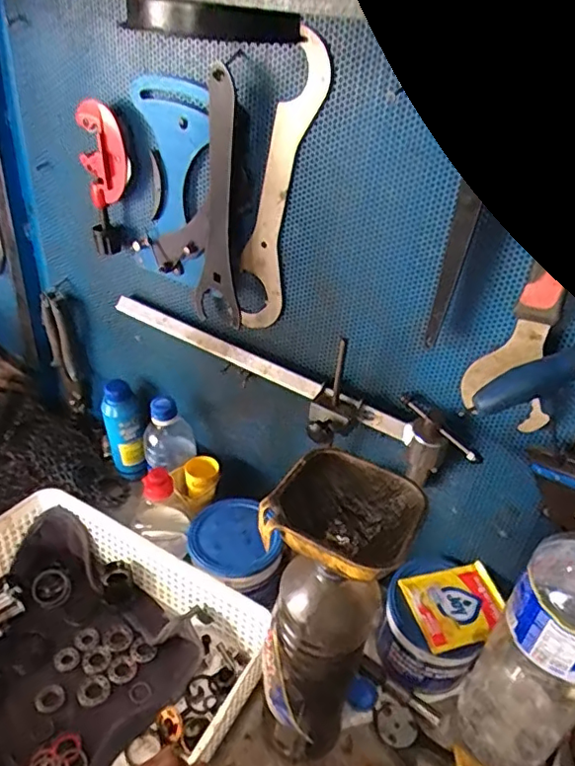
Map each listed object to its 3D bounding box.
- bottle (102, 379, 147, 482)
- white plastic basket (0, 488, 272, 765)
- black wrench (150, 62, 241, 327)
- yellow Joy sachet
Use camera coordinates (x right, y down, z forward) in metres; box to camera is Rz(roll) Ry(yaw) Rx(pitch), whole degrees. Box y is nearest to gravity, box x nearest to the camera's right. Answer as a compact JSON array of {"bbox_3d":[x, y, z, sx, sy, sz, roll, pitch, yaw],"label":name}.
[{"bbox_3d":[-0.217,0.064,0.767,0.046,0.144,0.039,-8,37,-18],"label":"bottle"},{"bbox_3d":[-0.202,0.260,0.562,0.326,0.075,0.248,20,38,19],"label":"white plastic basket"},{"bbox_3d":[-0.093,-0.172,0.553,0.111,0.237,0.016,22,44,26],"label":"black wrench"},{"bbox_3d":[0.171,0.223,0.579,0.095,0.013,0.077,-5,37,-15],"label":"yellow Joy sachet"}]

